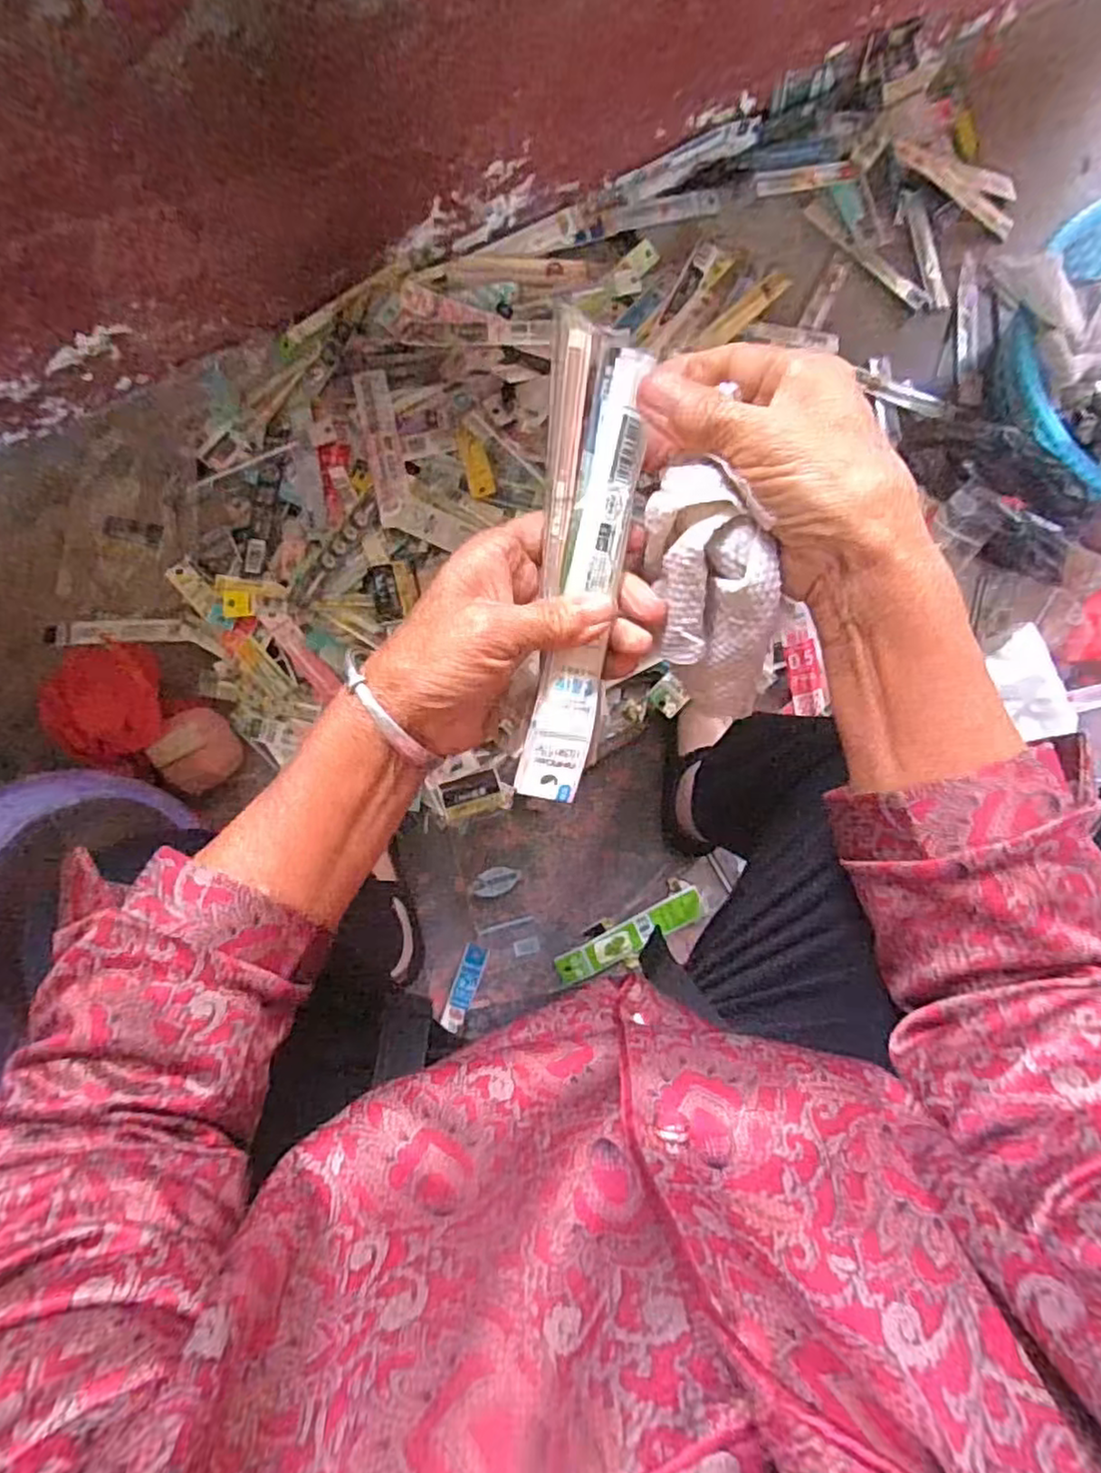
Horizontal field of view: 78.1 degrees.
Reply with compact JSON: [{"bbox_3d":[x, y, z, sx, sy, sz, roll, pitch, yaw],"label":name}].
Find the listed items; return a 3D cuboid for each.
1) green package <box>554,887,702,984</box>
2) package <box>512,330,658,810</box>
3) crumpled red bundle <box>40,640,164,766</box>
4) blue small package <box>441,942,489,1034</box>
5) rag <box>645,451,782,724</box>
[{"bbox_3d":[0.087,0.221,0.745,0.173,0.006,0.032,-27,74,-3],"label":"green package"},{"bbox_3d":[0.012,-0.062,0.280,0.036,0.012,0.184,5,105,-4],"label":"package"},{"bbox_3d":[-0.459,-0.034,0.703,0.110,0.054,0.118,0,89,-4],"label":"crumpled red bundle"},{"bbox_3d":[-0.091,0.270,0.730,0.026,0.009,0.092,18,87,-4],"label":"blue small package"},{"bbox_3d":[0.067,-0.053,0.286,0.041,0.040,0.110,-20,124,-5],"label":"rag"}]

